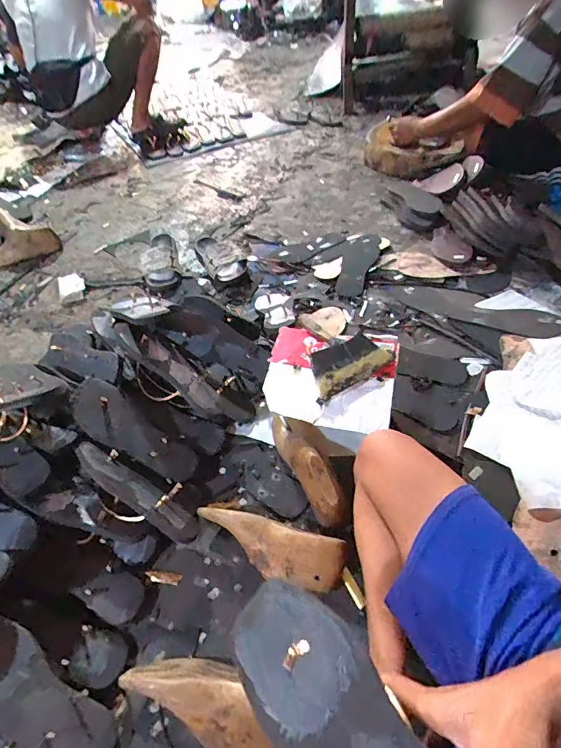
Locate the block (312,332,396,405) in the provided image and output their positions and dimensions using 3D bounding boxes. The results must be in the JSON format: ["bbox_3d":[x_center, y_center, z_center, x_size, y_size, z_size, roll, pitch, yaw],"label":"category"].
[{"bbox_3d":[0.120,-0.019,0.718,0.158,0.040,0.079,-28,54,-17],"label":"block"}]

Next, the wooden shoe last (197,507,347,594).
[{"bbox_3d":[-0.019,0.261,0.612,0.228,0.065,0.081,10,52,12],"label":"wooden shoe last"}]

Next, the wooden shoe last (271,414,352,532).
[{"bbox_3d":[0.054,0.142,0.689,0.081,0.090,0.233,-20,52,-12],"label":"wooden shoe last"}]

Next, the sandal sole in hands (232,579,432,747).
[{"bbox_3d":[0.060,0.269,0.300,0.093,0.020,0.260,-37,47,-26],"label":"sandal sole in hands"}]

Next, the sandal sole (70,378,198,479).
[{"bbox_3d":[-0.257,0.098,0.695,0.247,0.031,0.082,35,56,2],"label":"sandal sole"}]

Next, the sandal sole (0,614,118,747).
[{"bbox_3d":[-0.303,0.382,0.495,0.233,0.024,0.089,31,34,-1],"label":"sandal sole"}]

